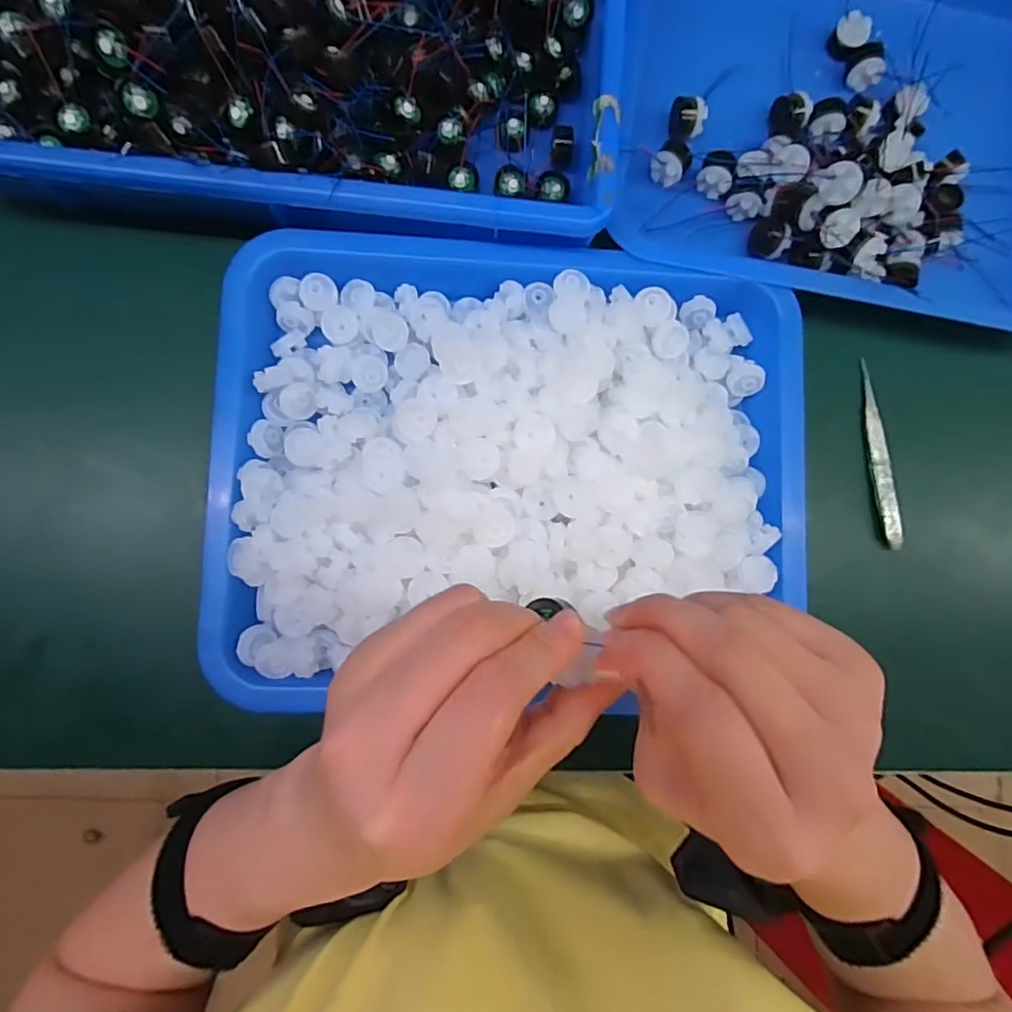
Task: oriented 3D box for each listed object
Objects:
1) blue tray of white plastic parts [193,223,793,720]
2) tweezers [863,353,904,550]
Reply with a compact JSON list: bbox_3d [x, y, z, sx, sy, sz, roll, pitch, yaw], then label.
[{"bbox_3d":[0.008,-0.030,0.308,0.321,0.053,0.248,0,86,-4],"label":"blue tray of white plastic parts"},{"bbox_3d":[0.236,-0.032,0.357,0.012,0.007,0.117,-8,87,-5],"label":"tweezers"}]

